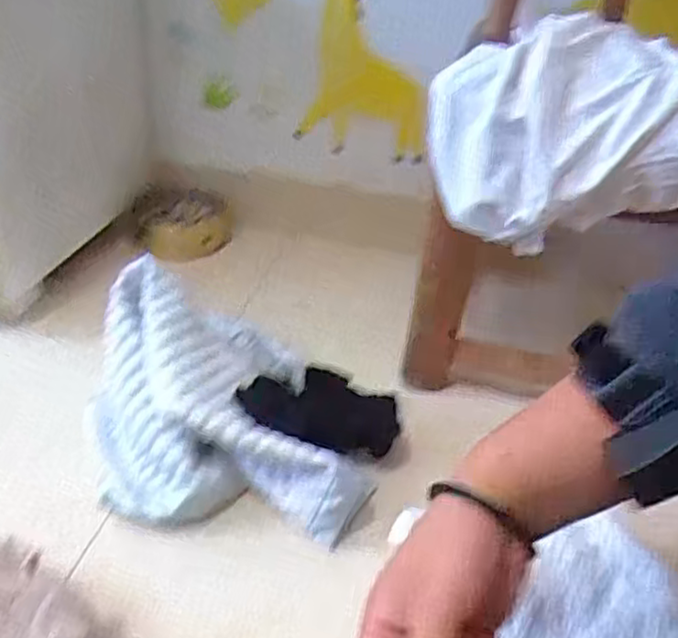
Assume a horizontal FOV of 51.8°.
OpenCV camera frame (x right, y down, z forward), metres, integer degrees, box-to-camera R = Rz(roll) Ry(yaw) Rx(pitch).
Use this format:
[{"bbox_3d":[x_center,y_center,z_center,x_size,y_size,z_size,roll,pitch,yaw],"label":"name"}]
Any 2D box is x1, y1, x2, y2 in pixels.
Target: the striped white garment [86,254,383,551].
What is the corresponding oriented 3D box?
[{"bbox_3d":[-0.115,0.072,0.659,0.210,0.168,0.266,-12,38,-23],"label":"striped white garment"}]

